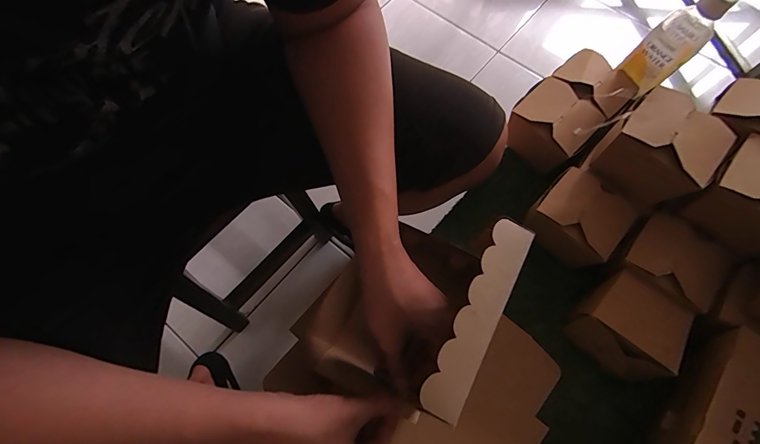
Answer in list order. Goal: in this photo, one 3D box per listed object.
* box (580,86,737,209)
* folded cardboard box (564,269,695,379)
[{"bbox_3d":[0.313,-0.081,0.440,0.102,0.101,0.081,41,74,13],"label":"box"},{"bbox_3d":[0.286,0.117,0.445,0.103,0.069,0.098,42,74,14],"label":"folded cardboard box"}]

